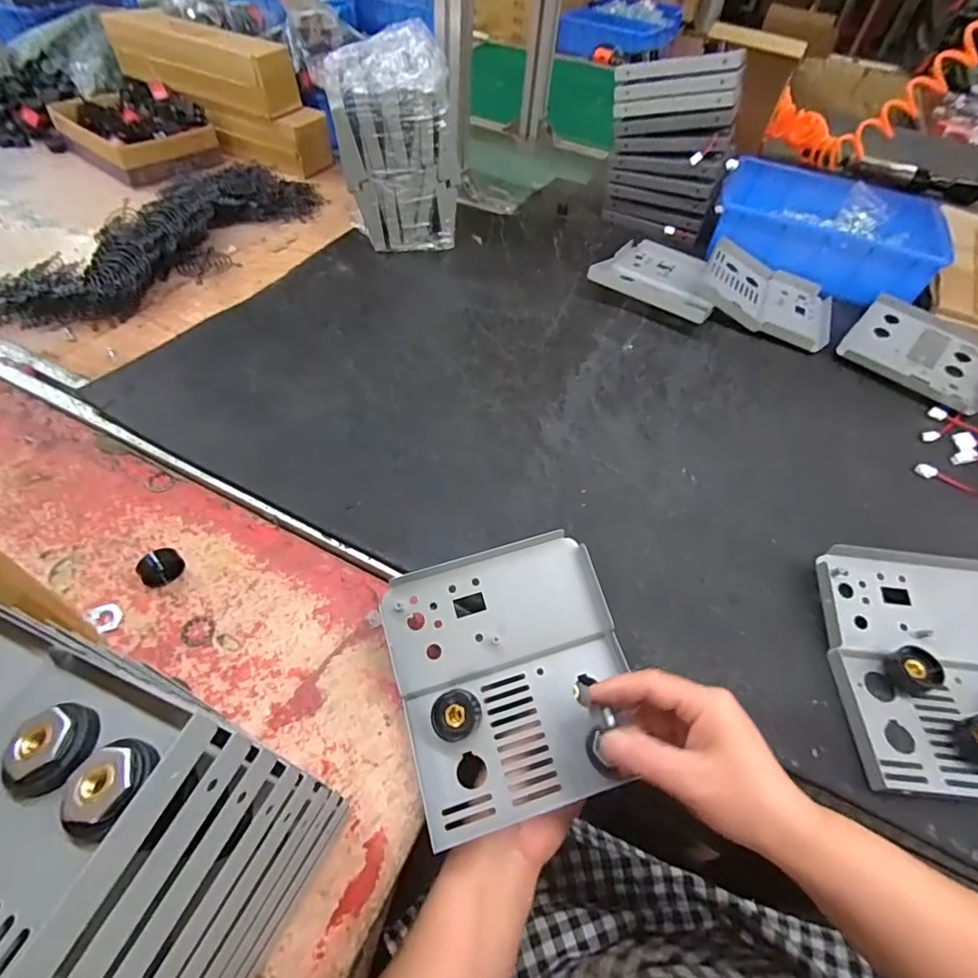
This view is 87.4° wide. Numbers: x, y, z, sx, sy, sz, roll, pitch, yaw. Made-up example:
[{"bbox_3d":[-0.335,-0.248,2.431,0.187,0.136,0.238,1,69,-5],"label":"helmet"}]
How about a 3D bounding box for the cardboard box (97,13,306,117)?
[{"bbox_3d":[-0.461,-0.685,0.828,0.326,0.093,0.091,26,55,15],"label":"cardboard box"}]

